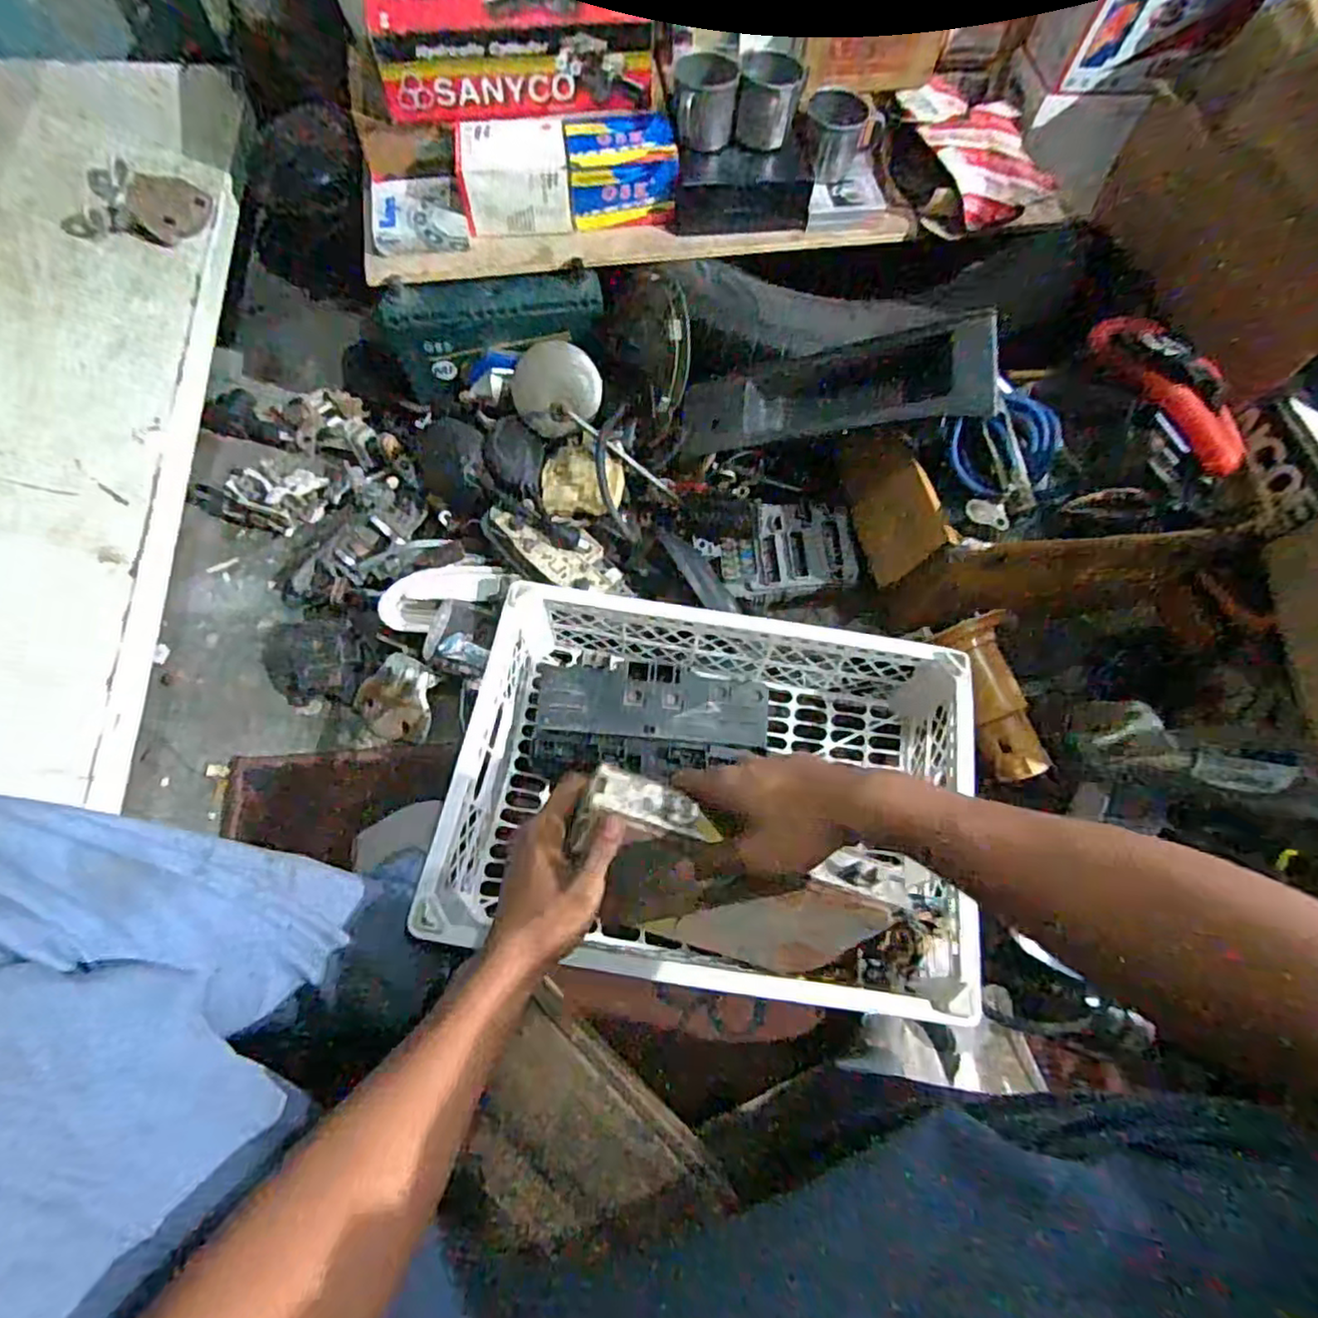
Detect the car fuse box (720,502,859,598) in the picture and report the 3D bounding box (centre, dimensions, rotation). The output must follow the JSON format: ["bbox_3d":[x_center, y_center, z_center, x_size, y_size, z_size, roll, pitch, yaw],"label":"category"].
[{"bbox_3d":[0.145,-0.126,0.754,0.148,0.032,0.098,-4,69,-4],"label":"car fuse box"}]

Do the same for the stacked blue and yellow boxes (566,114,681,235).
[{"bbox_3d":[-0.038,-0.508,0.693,0.112,0.065,0.070,-7,69,-5],"label":"stacked blue and yellow boxes"}]

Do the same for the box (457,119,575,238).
[{"bbox_3d":[-0.147,-0.502,0.690,0.108,0.063,0.088,-4,69,-4],"label":"box"}]

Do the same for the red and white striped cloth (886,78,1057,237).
[{"bbox_3d":[0.331,-0.553,0.733,0.129,0.060,0.179,-19,71,-10],"label":"red and white striped cloth"}]

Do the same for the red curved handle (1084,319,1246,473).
[{"bbox_3d":[0.474,-0.250,0.614,0.044,0.054,0.180,-22,71,-11],"label":"red curved handle"}]

